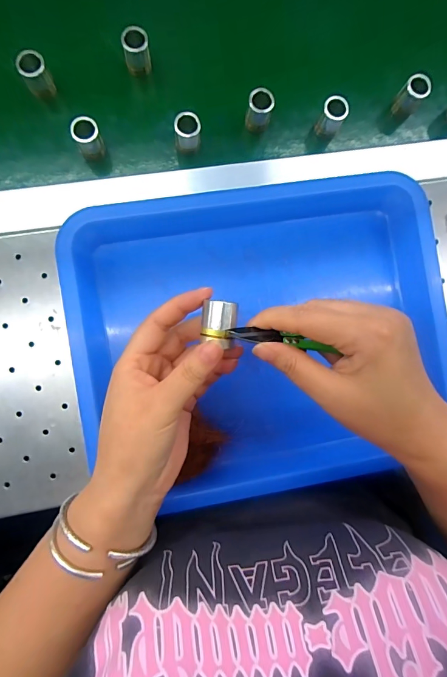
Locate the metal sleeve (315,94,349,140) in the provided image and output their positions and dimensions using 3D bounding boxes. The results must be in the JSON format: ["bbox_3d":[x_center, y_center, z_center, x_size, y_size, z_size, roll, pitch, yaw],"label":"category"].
[{"bbox_3d":[0.103,-0.209,0.336,0.023,0.033,0.020,28,86,-3],"label":"metal sleeve"}]

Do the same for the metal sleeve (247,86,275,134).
[{"bbox_3d":[0.034,-0.211,0.327,0.022,0.030,0.020,0,88,-5],"label":"metal sleeve"}]

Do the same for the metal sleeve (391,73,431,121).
[{"bbox_3d":[0.183,-0.236,0.345,0.020,0.032,0.021,0,88,-5],"label":"metal sleeve"}]

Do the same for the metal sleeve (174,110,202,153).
[{"bbox_3d":[-0.032,-0.185,0.321,0.022,0.035,0.018,-7,88,-5],"label":"metal sleeve"}]

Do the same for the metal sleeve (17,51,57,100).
[{"bbox_3d":[-0.166,-0.233,0.316,0.023,0.037,0.018,-35,91,-5],"label":"metal sleeve"}]

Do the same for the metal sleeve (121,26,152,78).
[{"bbox_3d":[-0.079,-0.260,0.324,0.022,0.034,0.022,-9,89,-5],"label":"metal sleeve"}]

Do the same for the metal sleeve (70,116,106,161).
[{"bbox_3d":[-0.120,-0.178,0.314,0.022,0.031,0.022,0,88,-5],"label":"metal sleeve"}]

